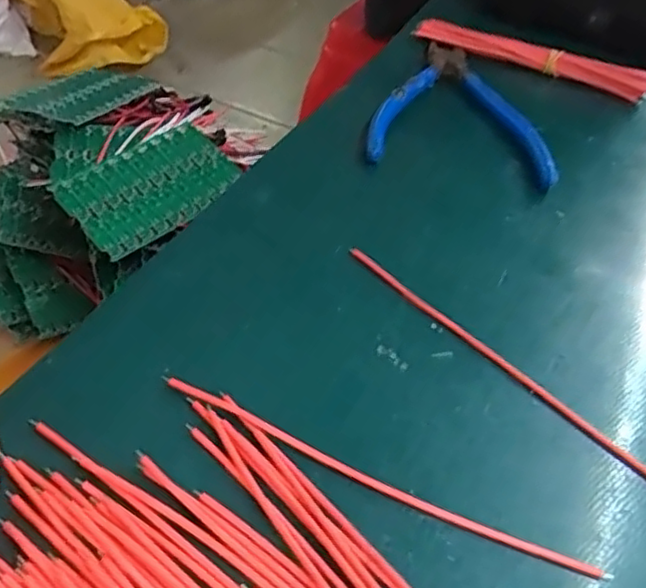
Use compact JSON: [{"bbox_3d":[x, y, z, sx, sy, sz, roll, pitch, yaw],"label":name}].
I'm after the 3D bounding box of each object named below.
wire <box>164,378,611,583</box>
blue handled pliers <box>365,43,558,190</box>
[{"bbox_3d":[0.015,0.055,0.205,0.142,0.010,0.005,21,43,12],"label":"wire"},{"bbox_3d":[0.082,-0.109,0.387,0.096,0.018,0.148,13,42,3],"label":"blue handled pliers"}]

